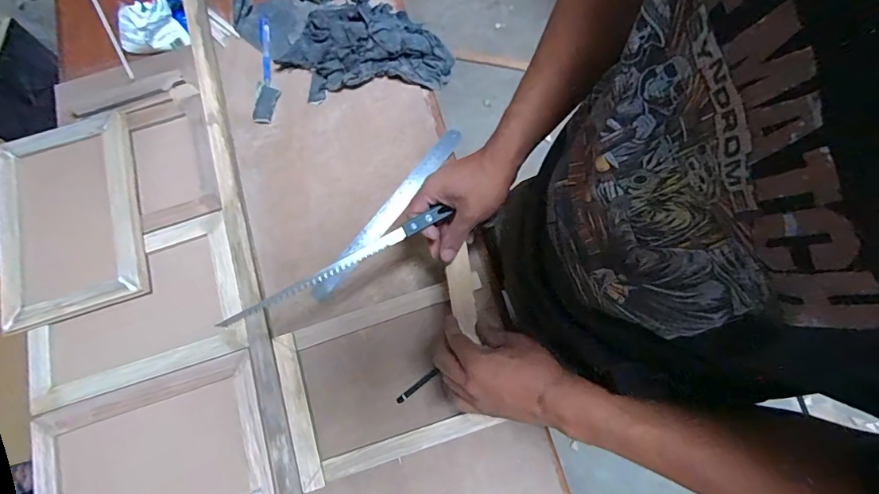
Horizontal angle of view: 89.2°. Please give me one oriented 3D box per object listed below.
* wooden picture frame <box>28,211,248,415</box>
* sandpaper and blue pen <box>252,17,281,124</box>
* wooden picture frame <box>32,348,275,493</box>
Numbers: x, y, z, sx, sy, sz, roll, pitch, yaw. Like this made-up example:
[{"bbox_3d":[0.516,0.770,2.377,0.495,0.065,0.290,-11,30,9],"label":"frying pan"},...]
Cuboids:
[{"bbox_3d":[-0.426,0.085,0.619,0.283,0.015,0.199,-17,75,-5],"label":"wooden picture frame"},{"bbox_3d":[-0.280,-0.293,0.728,0.039,0.015,0.196,-2,74,-1],"label":"sandpaper and blue pen"},{"bbox_3d":[-0.369,0.278,0.572,0.296,0.030,0.202,-17,74,-5],"label":"wooden picture frame"}]

